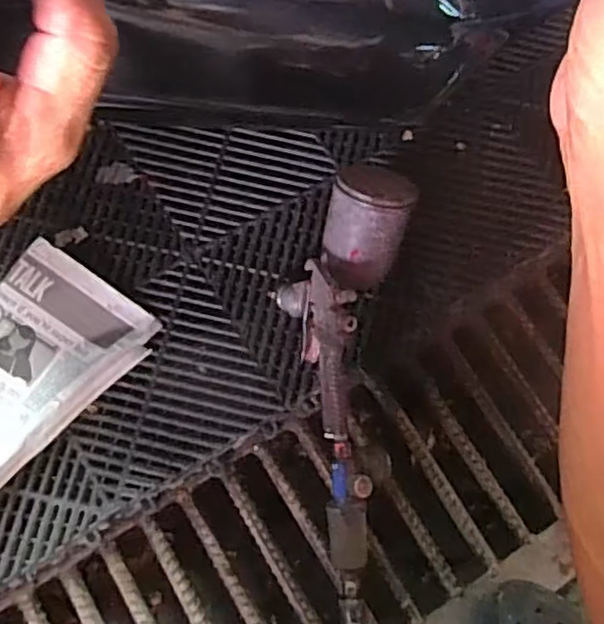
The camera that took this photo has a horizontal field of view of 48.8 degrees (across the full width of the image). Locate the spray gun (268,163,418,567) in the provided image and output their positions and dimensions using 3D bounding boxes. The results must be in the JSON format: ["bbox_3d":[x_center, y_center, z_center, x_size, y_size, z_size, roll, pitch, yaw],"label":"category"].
[{"bbox_3d":[0.033,0.048,0.653,0.123,0.112,0.366,3,89,0],"label":"spray gun"}]

